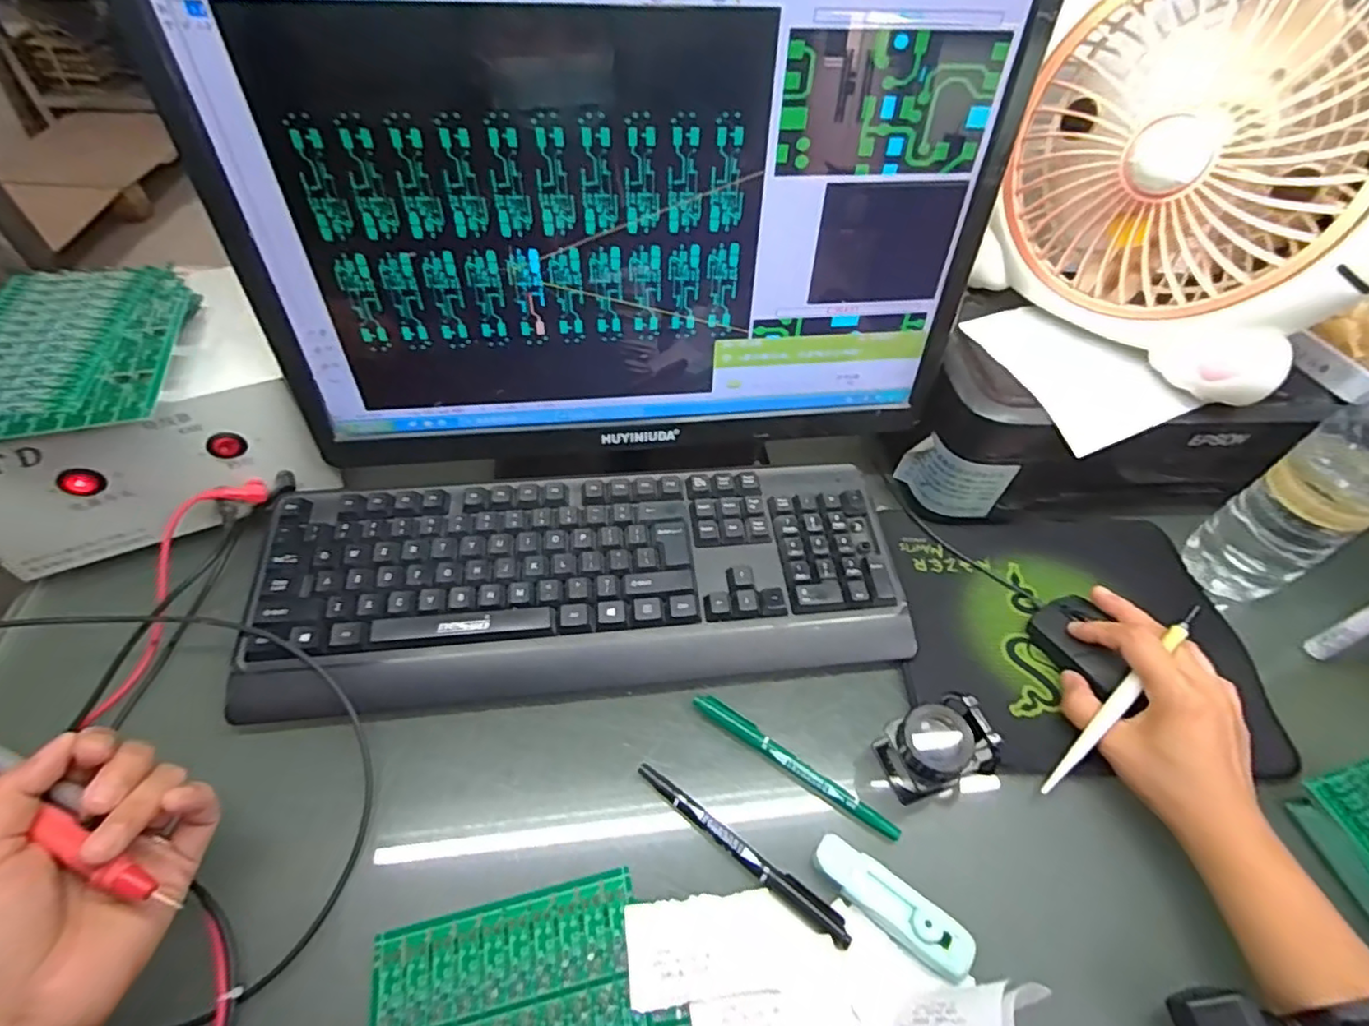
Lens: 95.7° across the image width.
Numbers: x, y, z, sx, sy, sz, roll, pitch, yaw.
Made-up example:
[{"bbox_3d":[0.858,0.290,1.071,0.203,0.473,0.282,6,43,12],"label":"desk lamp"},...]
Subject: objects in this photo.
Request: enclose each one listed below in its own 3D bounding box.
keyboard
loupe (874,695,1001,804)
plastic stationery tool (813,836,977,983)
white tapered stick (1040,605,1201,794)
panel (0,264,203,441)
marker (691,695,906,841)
[{"bbox_3d":[-0.064,0.045,0.431,0.423,0.041,0.154,-3,52,-6],"label":"keyboard"},{"bbox_3d":[0.145,0.137,0.364,0.051,0.054,0.045,-12,53,-14],"label":"loupe"},{"bbox_3d":[0.109,0.206,0.326,0.085,0.010,0.025,32,56,20],"label":"plastic stationery tool"},{"bbox_3d":[0.270,0.115,0.382,0.149,0.011,0.010,-43,64,-9],"label":"white tapered stick"},{"bbox_3d":[-0.376,-0.104,0.378,0.112,0.016,0.156,-10,53,-12],"label":"panel"},{"bbox_3d":[0.065,0.153,0.377,0.135,0.012,0.013,30,55,19],"label":"marker"}]

